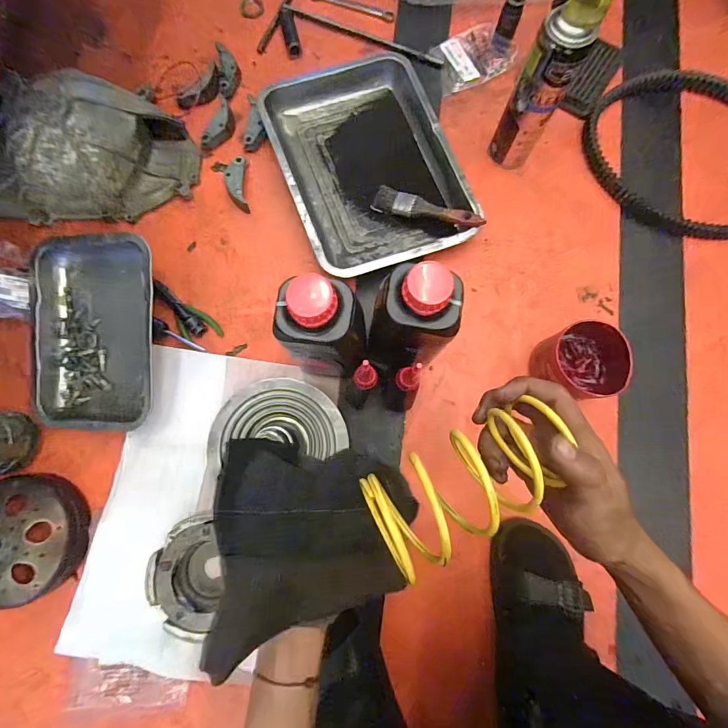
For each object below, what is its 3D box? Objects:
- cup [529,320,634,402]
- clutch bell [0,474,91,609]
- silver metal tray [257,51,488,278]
[{"bbox_3d":[0.288,-0.002,0.514,0.093,0.079,0.098,0,79,0],"label":"cup"},{"bbox_3d":[-0.435,0.216,0.480,0.151,0.047,0.138,0,79,0],"label":"clutch bell"},{"bbox_3d":[0.001,-0.329,0.592,0.253,0.048,0.374,-19,80,-4],"label":"silver metal tray"}]

